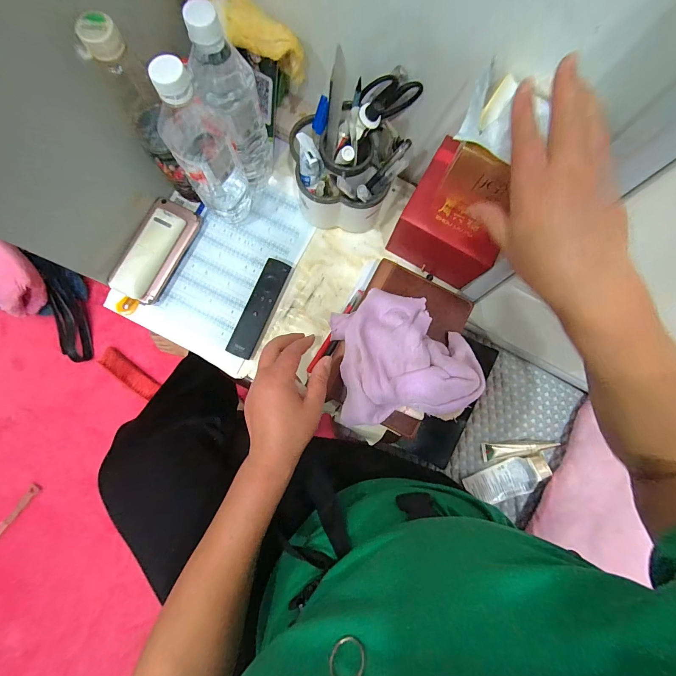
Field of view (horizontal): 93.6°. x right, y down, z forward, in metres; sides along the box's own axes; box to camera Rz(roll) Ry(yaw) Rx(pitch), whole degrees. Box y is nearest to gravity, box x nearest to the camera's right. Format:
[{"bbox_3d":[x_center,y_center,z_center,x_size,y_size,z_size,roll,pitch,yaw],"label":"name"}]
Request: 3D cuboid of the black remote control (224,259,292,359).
[{"bbox_3d":[-0.115,-0.044,0.467,0.040,0.014,0.152,23,82,1],"label":"black remote control"}]

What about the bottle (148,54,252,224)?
[{"bbox_3d":[-0.151,-0.211,0.376,0.070,0.225,0.065,-27,84,-6],"label":"bottle"}]

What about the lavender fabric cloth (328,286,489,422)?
[{"bbox_3d":[0.089,0.022,0.399,0.178,0.053,0.160,-2,82,-3],"label":"lavender fabric cloth"}]

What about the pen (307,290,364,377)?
[{"bbox_3d":[-0.005,-0.010,0.466,0.010,0.007,0.147,33,82,2],"label":"pen"}]

